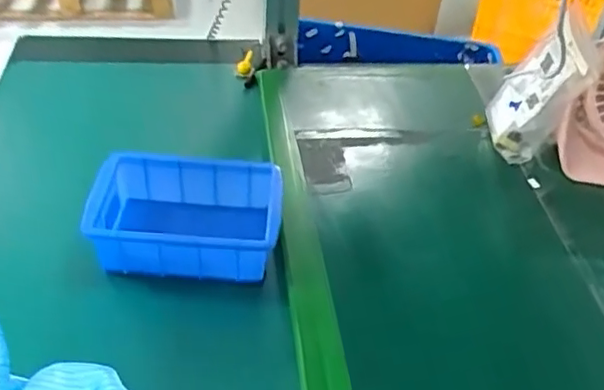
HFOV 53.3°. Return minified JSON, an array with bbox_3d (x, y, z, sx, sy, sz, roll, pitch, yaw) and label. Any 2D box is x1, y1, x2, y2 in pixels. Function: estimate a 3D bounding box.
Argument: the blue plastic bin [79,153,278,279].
[{"bbox_3d":[-0.100,0.024,0.503,0.149,0.080,0.092,2,51,1],"label":"blue plastic bin"}]

